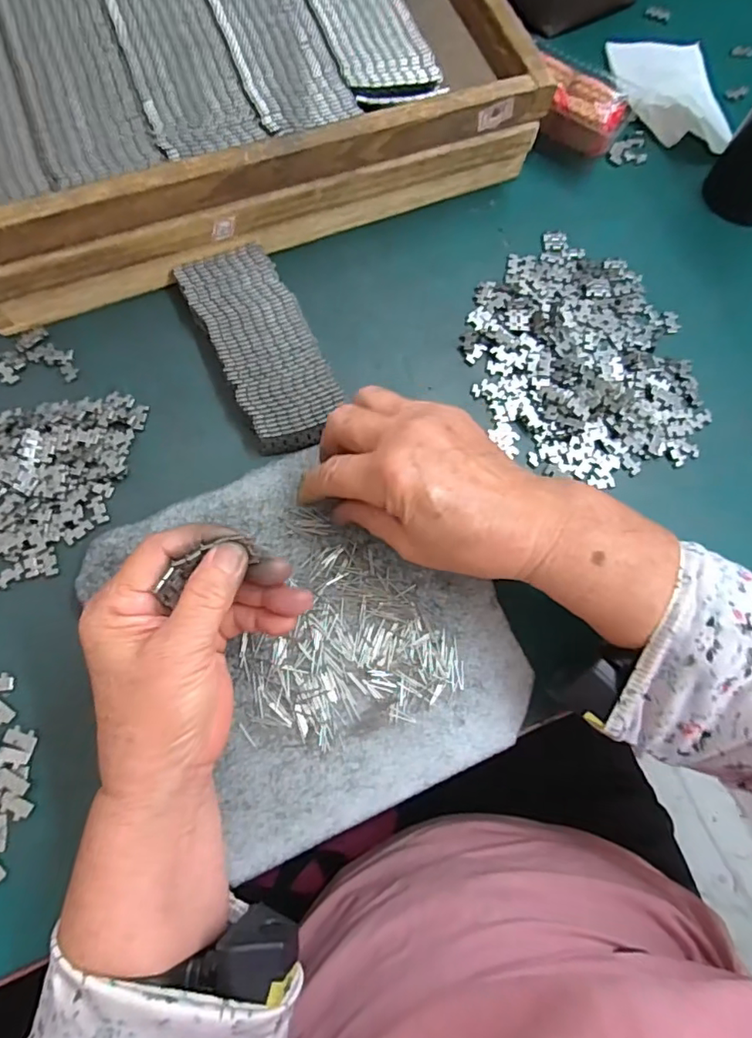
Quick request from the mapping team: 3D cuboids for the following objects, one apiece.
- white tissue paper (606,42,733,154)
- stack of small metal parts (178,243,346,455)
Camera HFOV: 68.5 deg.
[{"bbox_3d":[0.241,-0.348,0.444,0.076,0.025,0.137,-3,74,-3],"label":"white tissue paper"},{"bbox_3d":[-0.075,-0.117,0.373,0.062,0.018,0.149,-26,76,-9],"label":"stack of small metal parts"}]

